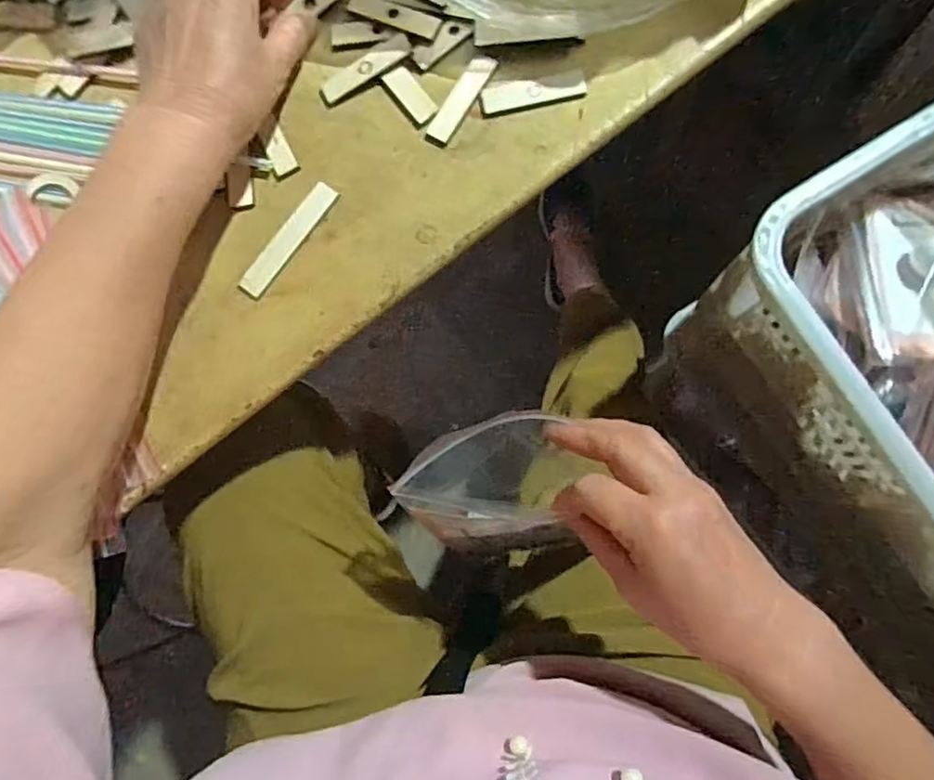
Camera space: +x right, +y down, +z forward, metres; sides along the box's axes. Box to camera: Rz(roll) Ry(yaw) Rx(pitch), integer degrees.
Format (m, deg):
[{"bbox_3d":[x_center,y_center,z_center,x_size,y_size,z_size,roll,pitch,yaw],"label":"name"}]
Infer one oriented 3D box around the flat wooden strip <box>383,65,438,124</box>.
[{"bbox_3d":[-0.035,-0.180,0.374,0.016,0.004,0.039,-37,80,1],"label":"flat wooden strip"}]

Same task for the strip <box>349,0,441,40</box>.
[{"bbox_3d":[-0.044,-0.231,0.379,0.059,0.005,0.016,25,86,9],"label":"strip"}]

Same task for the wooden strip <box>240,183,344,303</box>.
[{"bbox_3d":[-0.108,-0.091,0.372,0.018,0.004,0.080,37,88,9],"label":"wooden strip"}]

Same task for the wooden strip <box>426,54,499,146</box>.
[{"bbox_3d":[-0.004,-0.176,0.373,0.016,0.005,0.061,32,87,9],"label":"wooden strip"}]

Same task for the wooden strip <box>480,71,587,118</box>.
[{"bbox_3d":[0.040,-0.177,0.367,0.062,0.006,0.016,-9,82,5],"label":"wooden strip"}]

